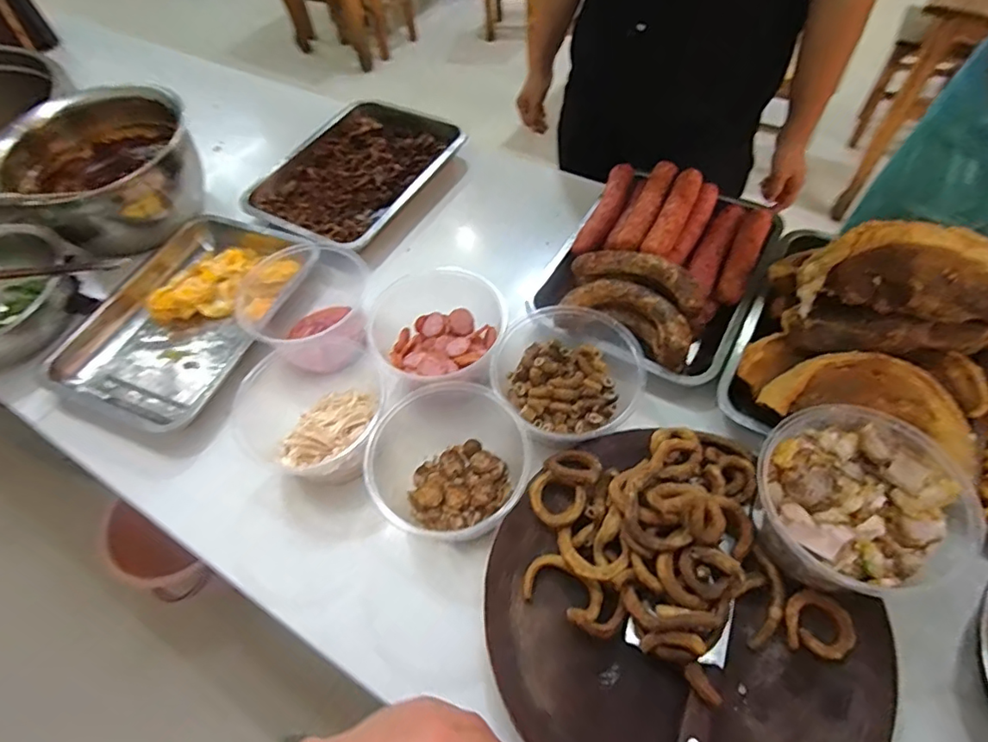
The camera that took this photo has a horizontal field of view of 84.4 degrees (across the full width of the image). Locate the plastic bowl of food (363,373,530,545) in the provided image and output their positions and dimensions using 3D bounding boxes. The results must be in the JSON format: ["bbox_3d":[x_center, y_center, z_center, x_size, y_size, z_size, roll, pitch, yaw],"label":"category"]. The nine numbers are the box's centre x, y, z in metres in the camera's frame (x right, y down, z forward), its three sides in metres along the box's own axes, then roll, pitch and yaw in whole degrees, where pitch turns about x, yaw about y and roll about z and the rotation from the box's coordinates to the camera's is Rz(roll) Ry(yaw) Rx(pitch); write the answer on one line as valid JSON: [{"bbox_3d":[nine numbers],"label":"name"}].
[{"bbox_3d":[-0.052,0.097,0.608,0.166,0.108,0.164,-2,56,3],"label":"plastic bowl of food"}]

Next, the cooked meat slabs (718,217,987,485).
[{"bbox_3d":[0.435,-0.059,0.607,0.254,0.137,0.316,21,61,18],"label":"cooked meat slabs"}]

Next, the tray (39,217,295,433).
[{"bbox_3d":[-0.438,-0.078,0.806,0.266,0.059,0.360,19,60,17],"label":"tray"}]

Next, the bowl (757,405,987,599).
[{"bbox_3d":[0.322,0.123,0.498,0.150,0.093,0.159,-2,56,3],"label":"bowl"}]

